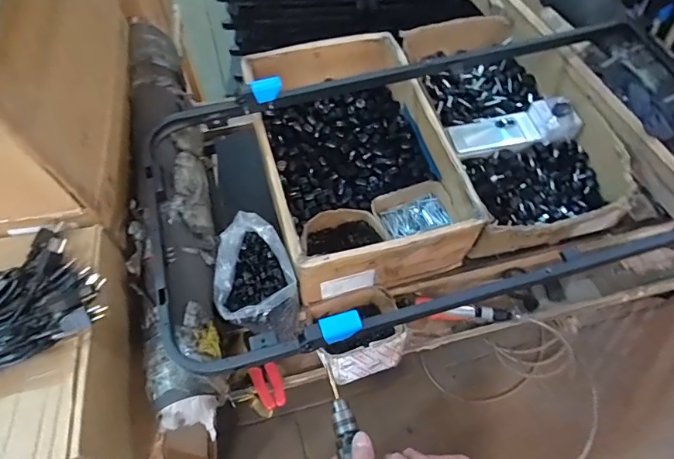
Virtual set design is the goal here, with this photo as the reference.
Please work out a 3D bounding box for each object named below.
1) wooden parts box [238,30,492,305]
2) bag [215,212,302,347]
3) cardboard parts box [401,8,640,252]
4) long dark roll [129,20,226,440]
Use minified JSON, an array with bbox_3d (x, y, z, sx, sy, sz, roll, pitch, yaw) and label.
[{"bbox_3d":[0.033,-0.161,0.948,0.355,0.161,0.534,-14,61,-8],"label":"wooden parts box"},{"bbox_3d":[-0.138,0.089,0.832,0.135,0.150,0.188,-4,60,-2],"label":"bag"},{"bbox_3d":[0.376,-0.261,1.039,0.333,0.160,0.635,-11,61,-6],"label":"cardboard parts box"},{"bbox_3d":[-0.307,-0.100,0.832,0.133,0.103,0.873,-13,65,-8],"label":"long dark roll"}]

